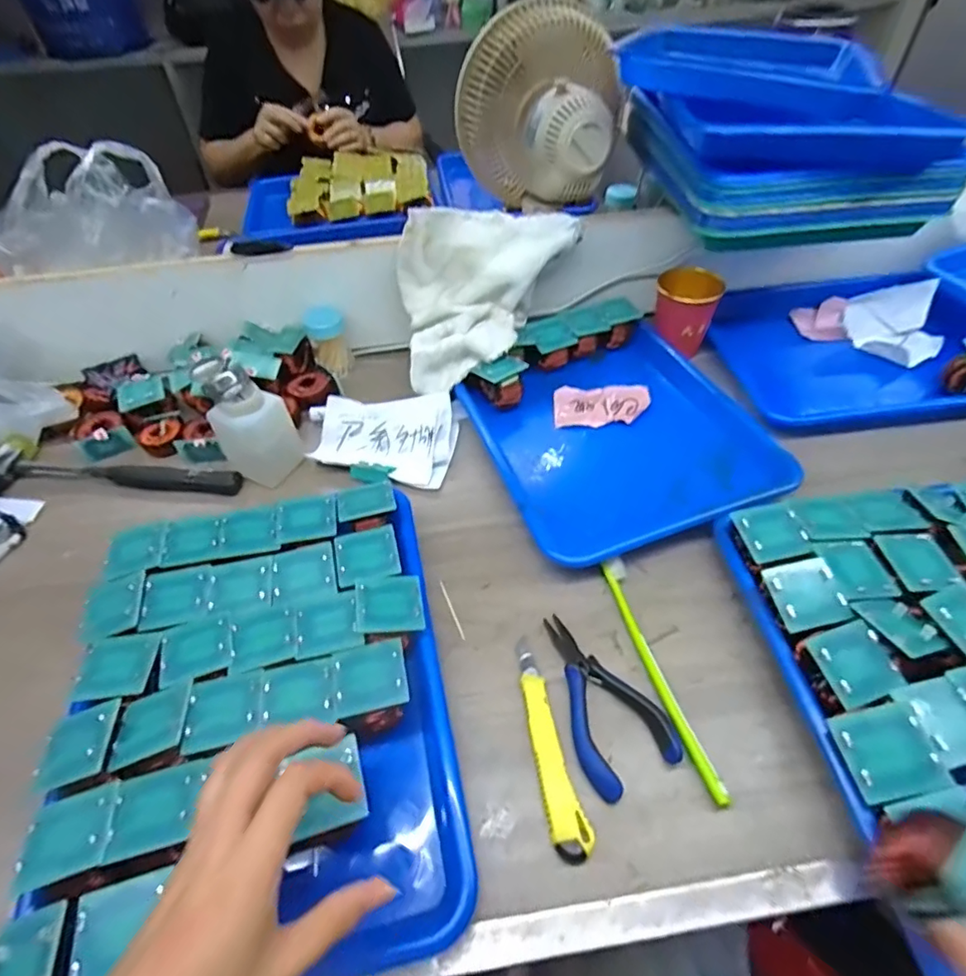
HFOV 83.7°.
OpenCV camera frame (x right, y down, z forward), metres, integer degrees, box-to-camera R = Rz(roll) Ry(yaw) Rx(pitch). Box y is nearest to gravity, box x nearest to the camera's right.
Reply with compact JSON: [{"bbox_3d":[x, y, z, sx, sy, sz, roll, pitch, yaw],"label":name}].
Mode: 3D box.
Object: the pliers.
[{"bbox_3d":[0.076,0.142,0.375,0.062,0.019,0.122,-22,52,-15],"label":"pliers"}]

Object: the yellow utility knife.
[{"bbox_3d":[0.040,0.166,0.360,0.022,0.017,0.139,-12,50,-7],"label":"yellow utility knife"}]

